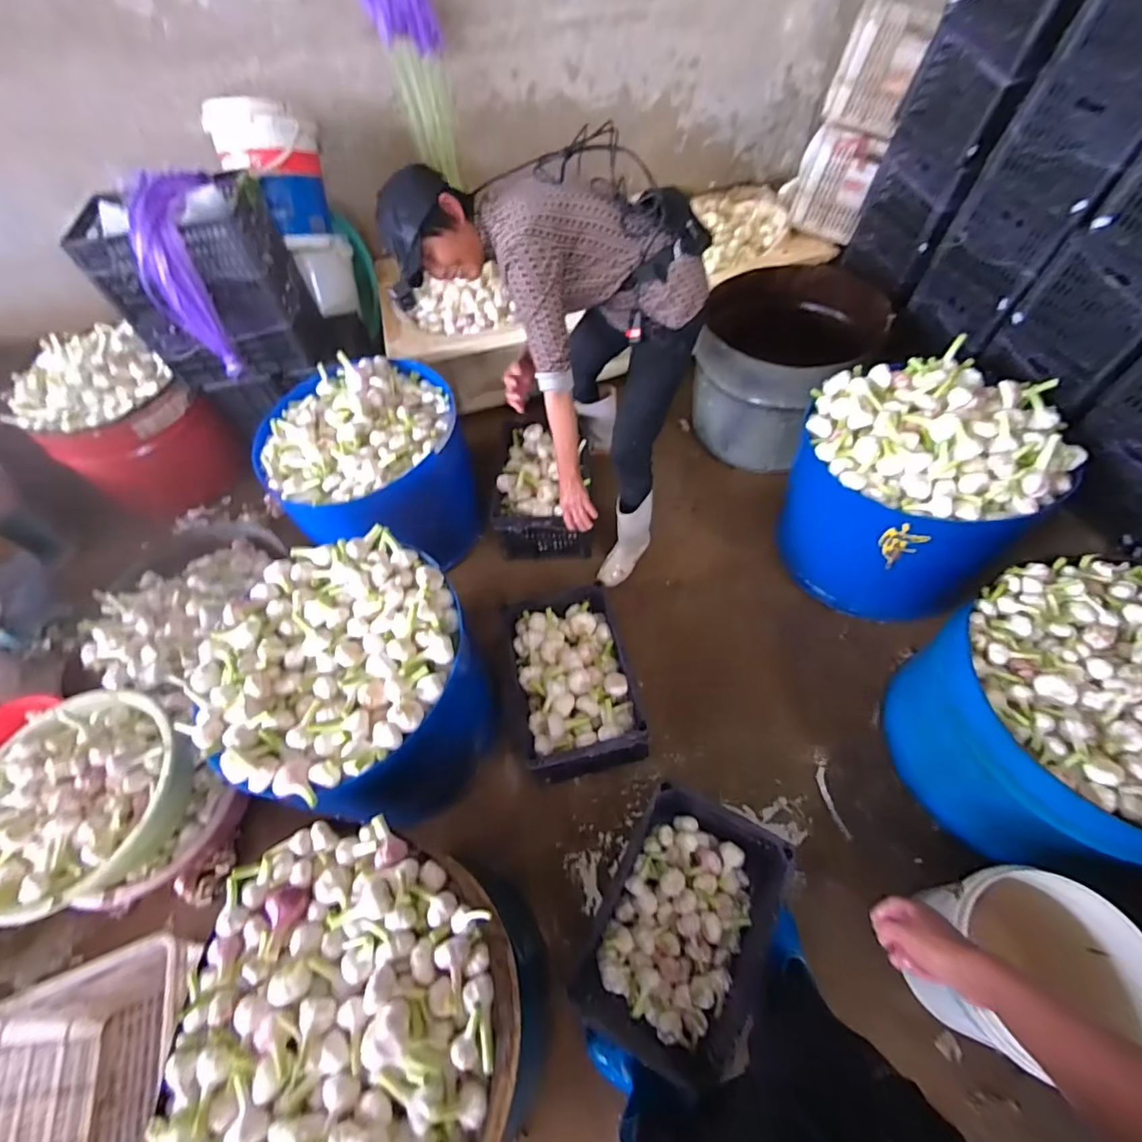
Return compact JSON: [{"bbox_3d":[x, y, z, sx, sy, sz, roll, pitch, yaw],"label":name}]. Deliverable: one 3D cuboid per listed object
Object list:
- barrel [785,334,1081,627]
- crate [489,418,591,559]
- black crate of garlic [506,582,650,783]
[{"bbox_3d":[0.915,-0.212,1.480,0.518,0.525,0.564,-36,60,-19],"label":"barrel"},{"bbox_3d":[-0.080,-0.271,1.771,0.302,0.256,0.389,1,56,6],"label":"crate"},{"bbox_3d":[0.003,0.297,1.423,0.305,0.205,0.436,-13,55,-4],"label":"black crate of garlic"}]

